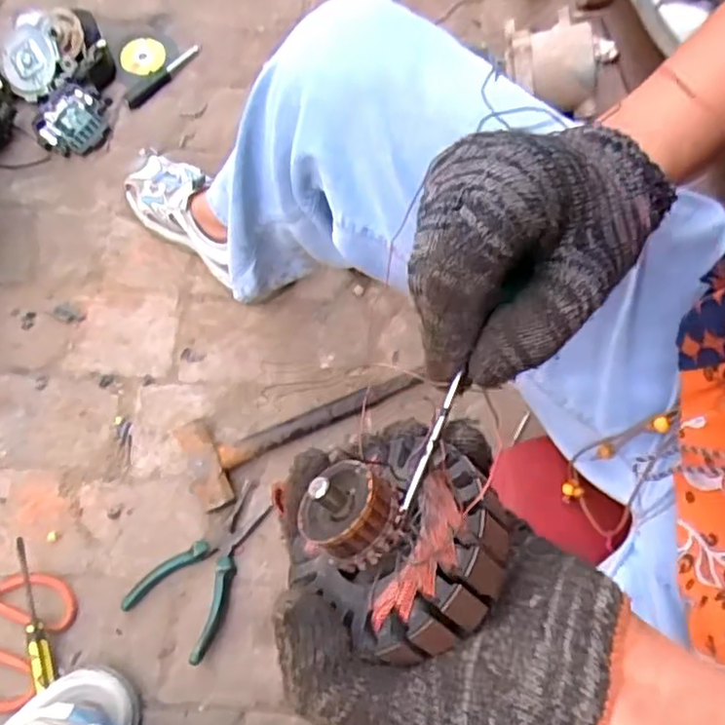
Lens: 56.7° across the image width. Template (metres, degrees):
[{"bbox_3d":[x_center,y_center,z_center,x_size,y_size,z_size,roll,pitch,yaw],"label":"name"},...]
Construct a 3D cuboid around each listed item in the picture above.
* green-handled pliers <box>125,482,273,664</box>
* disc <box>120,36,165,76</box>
[{"bbox_3d":[-0.160,0.218,0.724,0.104,0.025,0.173,35,70,13],"label":"green-handled pliers"},{"bbox_3d":[-0.337,-0.468,1.028,0.066,0.055,0.011,-21,59,5],"label":"disc"}]

